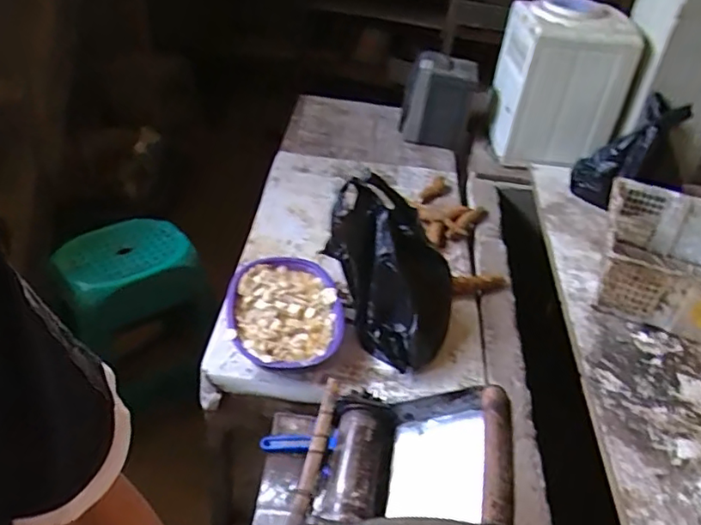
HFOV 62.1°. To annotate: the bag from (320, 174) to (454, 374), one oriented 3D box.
[{"bbox_3d":[0.075,0.021,1.124,0.253,0.253,0.234,9,39,5],"label":"bag"}]

